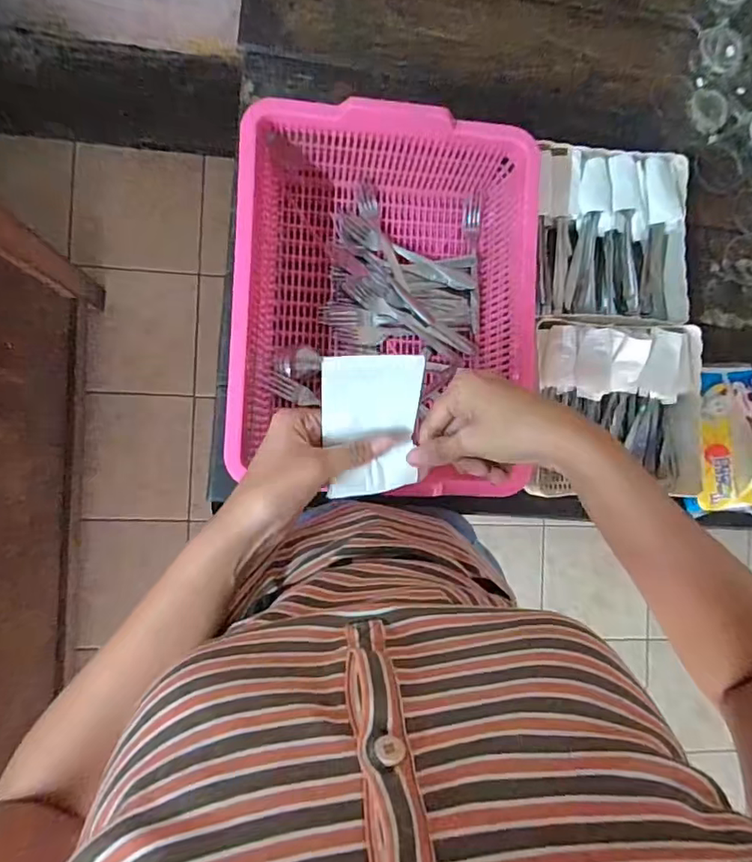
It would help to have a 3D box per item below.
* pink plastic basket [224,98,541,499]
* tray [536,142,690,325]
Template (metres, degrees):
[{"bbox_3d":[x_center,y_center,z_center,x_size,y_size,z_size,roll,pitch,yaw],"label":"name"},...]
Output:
[{"bbox_3d":[0.005,-0.133,0.611,0.305,0.135,0.385,2,87,-8],"label":"pink plastic basket"},{"bbox_3d":[0.287,-0.236,0.682,0.183,0.061,0.202,0,87,-8],"label":"tray"}]

